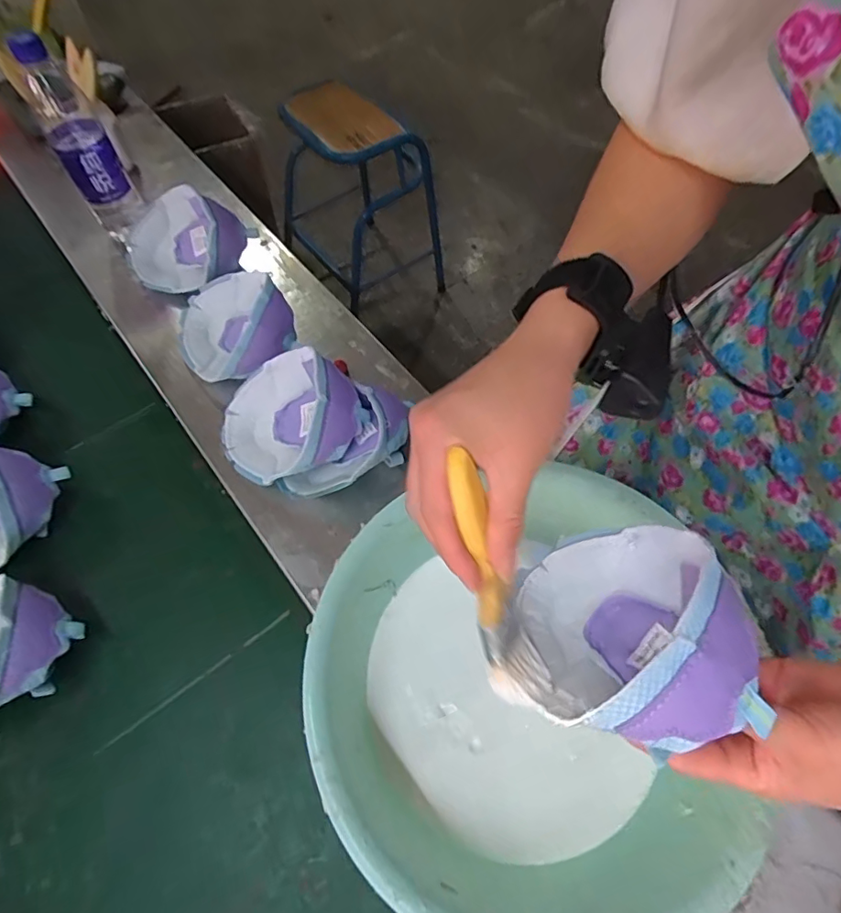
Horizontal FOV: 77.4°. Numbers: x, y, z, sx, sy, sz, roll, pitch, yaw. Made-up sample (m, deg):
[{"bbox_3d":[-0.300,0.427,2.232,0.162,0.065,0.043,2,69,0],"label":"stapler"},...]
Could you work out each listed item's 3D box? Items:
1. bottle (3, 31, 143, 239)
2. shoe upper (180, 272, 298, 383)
[{"bbox_3d":[-0.393,-0.367,0.600,0.061,0.195,0.055,-29,66,-17],"label":"bottle"},{"bbox_3d":[-0.218,-0.151,0.610,0.126,0.074,0.137,-29,66,-14],"label":"shoe upper"}]

